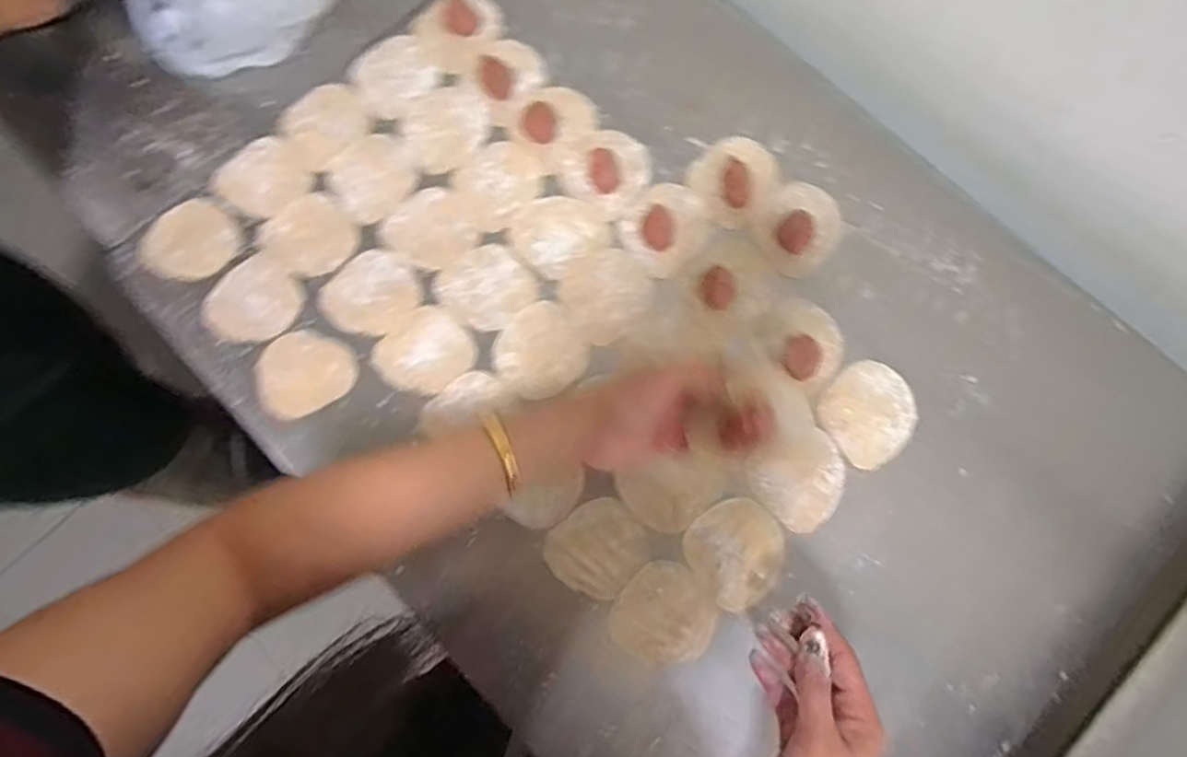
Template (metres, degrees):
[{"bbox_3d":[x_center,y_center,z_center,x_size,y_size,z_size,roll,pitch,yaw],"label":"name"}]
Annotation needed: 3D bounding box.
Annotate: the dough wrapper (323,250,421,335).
[{"bbox_3d":[-0.196,-0.077,0.586,0.082,0.006,0.072,-44,81,-9],"label":"dough wrapper"}]

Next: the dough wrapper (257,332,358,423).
[{"bbox_3d":[-0.249,-0.007,0.567,0.082,0.005,0.071,-28,79,-6],"label":"dough wrapper"}]

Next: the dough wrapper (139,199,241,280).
[{"bbox_3d":[-0.365,-0.124,0.596,0.081,0.006,0.076,0,77,0],"label":"dough wrapper"}]

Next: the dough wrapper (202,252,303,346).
[{"bbox_3d":[-0.300,-0.066,0.581,0.072,0.004,0.079,1,80,-6],"label":"dough wrapper"}]

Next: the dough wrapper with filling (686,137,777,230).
[{"bbox_3d":[0.133,-0.183,0.605,0.077,0.011,0.078,0,77,0],"label":"dough wrapper with filling"}]

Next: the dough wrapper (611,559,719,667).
[{"bbox_3d":[0.057,0.187,0.518,0.073,0.004,0.076,0,77,0],"label":"dough wrapper"}]

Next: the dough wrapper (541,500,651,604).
[{"bbox_3d":[0.005,0.137,0.531,0.075,0.004,0.069,-42,82,-13],"label":"dough wrapper"}]

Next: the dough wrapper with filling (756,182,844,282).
[{"bbox_3d":[0.187,-0.137,0.594,0.069,0.011,0.087,29,79,6],"label":"dough wrapper with filling"}]

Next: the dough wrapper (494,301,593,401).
[{"bbox_3d":[-0.046,-0.024,0.576,0.080,0.004,0.077,0,77,0],"label":"dough wrapper"}]

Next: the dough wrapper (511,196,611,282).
[{"bbox_3d":[-0.032,-0.134,0.603,0.079,0.004,0.073,-41,81,-9],"label":"dough wrapper"}]

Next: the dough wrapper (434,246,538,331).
[{"bbox_3d":[-0.095,-0.081,0.588,0.075,0.004,0.074,-43,81,-9],"label":"dough wrapper"}]

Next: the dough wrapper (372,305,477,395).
[{"bbox_3d":[-0.145,-0.022,0.571,0.079,0.004,0.070,-42,81,-9],"label":"dough wrapper"}]

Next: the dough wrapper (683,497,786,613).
[{"bbox_3d":[0.116,0.138,0.531,0.076,0.004,0.076,0,77,0],"label":"dough wrapper"}]

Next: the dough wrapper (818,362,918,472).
[{"bbox_3d":[0.236,0.028,0.558,0.083,0.004,0.075,-40,80,-8],"label":"dough wrapper"}]

